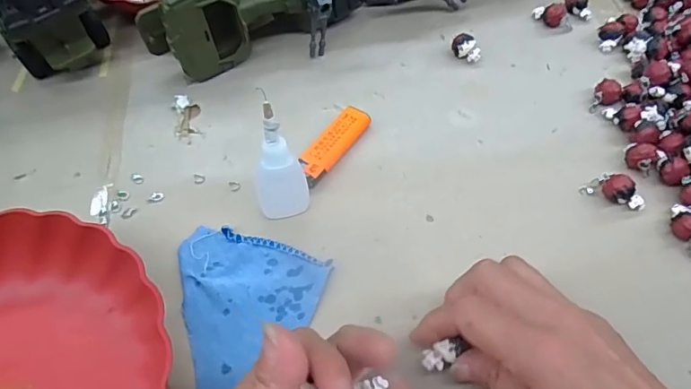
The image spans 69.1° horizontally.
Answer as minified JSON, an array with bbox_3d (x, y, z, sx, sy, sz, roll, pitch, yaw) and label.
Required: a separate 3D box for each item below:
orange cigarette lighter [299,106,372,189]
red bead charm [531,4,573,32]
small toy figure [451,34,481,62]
[{"bbox_3d":[-0.010,-0.038,0.396,0.021,0.014,0.079,28,61,21],"label":"orange cigarette lighter"},{"bbox_3d":[0.197,-0.170,0.473,0.018,0.018,0.036,-34,60,-19],"label":"red bead charm"},{"bbox_3d":[0.108,-0.131,0.451,0.018,0.017,0.025,-21,57,-11],"label":"small toy figure"}]

